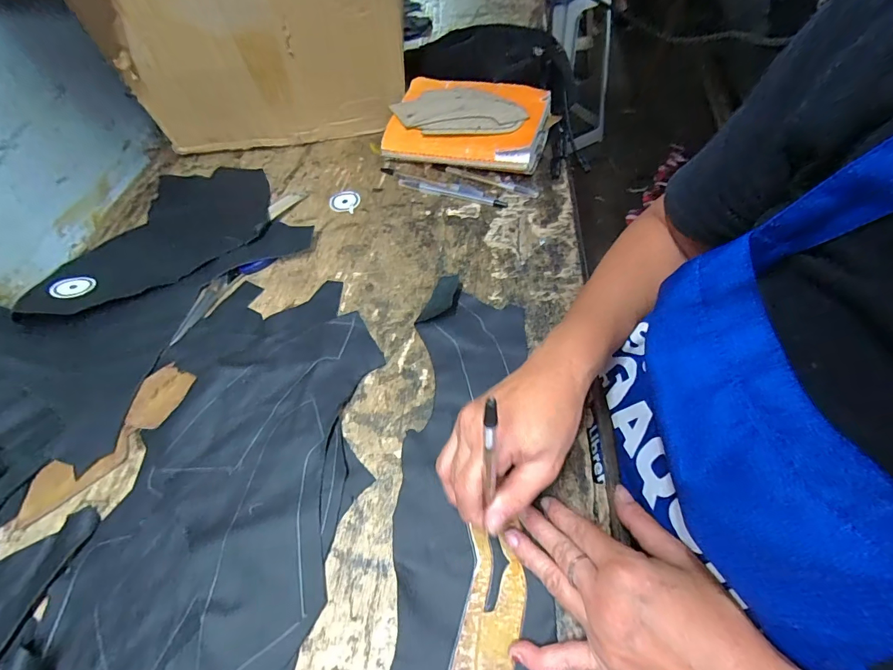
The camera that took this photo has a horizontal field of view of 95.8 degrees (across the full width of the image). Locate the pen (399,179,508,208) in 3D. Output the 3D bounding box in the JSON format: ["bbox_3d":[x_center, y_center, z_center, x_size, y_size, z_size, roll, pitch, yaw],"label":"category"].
[{"bbox_3d":[0.005,-0.179,0.507,0.144,0.010,0.014,17,59,16],"label":"pen"}]

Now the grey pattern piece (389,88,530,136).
[{"bbox_3d":[0.015,-0.295,0.531,0.177,0.007,0.091,12,64,15],"label":"grey pattern piece"}]

